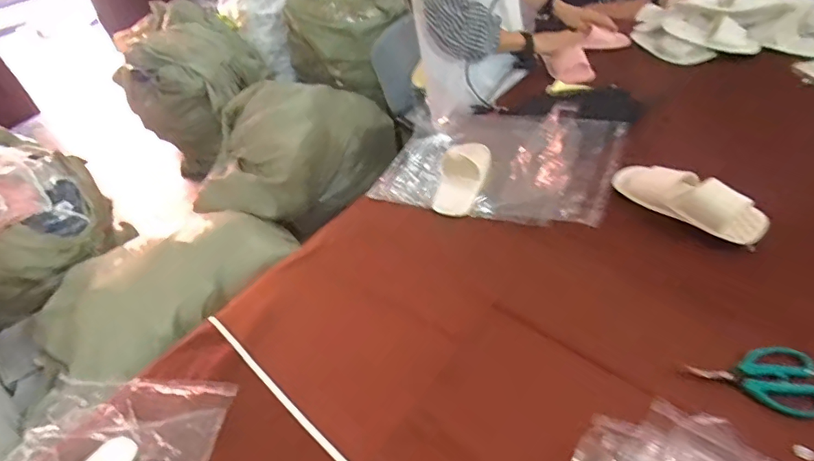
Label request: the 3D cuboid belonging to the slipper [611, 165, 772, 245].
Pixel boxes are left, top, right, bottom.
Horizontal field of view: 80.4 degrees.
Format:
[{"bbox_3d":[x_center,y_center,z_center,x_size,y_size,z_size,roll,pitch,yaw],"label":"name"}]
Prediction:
[{"bbox_3d":[0.489,-0.058,0.846,0.083,0.058,0.254,-31,44,-20],"label":"slipper"}]

